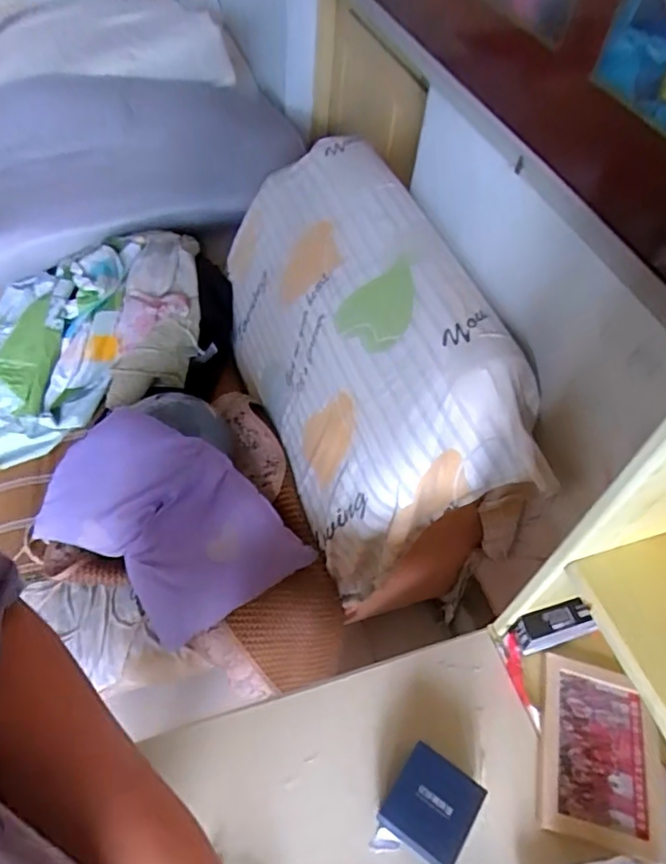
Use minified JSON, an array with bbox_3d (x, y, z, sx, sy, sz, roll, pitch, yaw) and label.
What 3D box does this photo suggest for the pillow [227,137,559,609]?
[{"bbox_3d":[0.034,-0.169,1.114,0.250,0.535,0.833,7,44,-41],"label":"pillow"}]

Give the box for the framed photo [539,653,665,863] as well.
[{"bbox_3d":[0.280,0.333,0.606,0.119,0.011,0.169,14,53,5],"label":"framed photo"}]

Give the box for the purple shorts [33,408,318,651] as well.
[{"bbox_3d":[-0.276,0.166,0.998,0.430,0.205,0.265,29,55,16],"label":"purple shorts"}]

